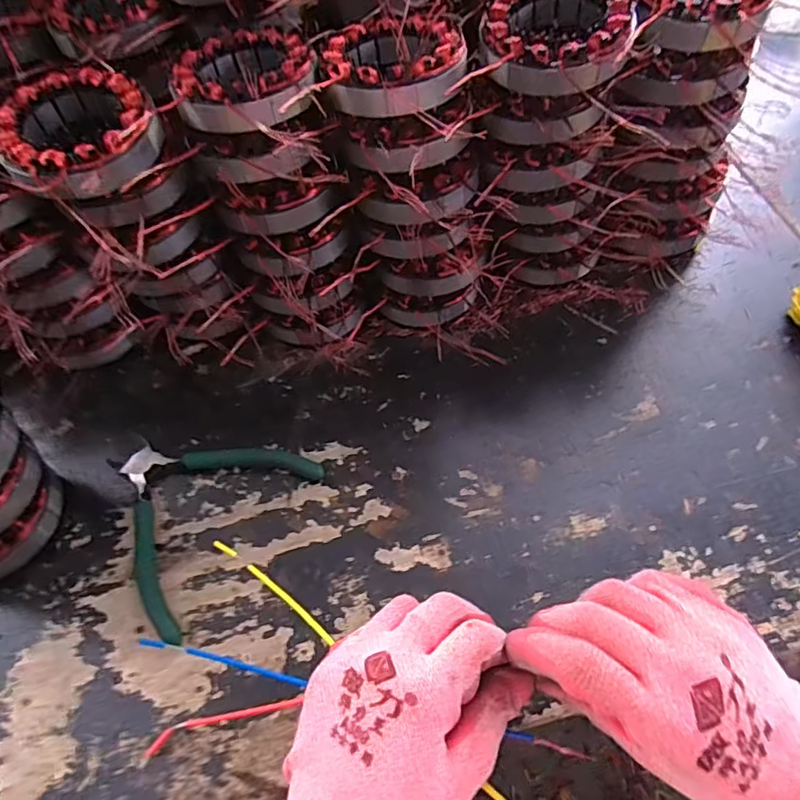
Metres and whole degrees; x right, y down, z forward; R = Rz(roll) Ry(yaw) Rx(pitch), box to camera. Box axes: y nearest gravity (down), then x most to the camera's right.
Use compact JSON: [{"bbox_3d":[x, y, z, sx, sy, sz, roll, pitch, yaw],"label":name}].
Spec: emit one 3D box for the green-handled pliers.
[{"bbox_3d":[-0.142,0.066,0.370,0.124,0.014,0.134,30,66,18],"label":"green-handled pliers"}]

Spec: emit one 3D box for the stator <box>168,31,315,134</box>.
[{"bbox_3d":[-0.091,-0.191,0.331,0.082,0.022,0.087,-4,58,2],"label":"stator"}]

